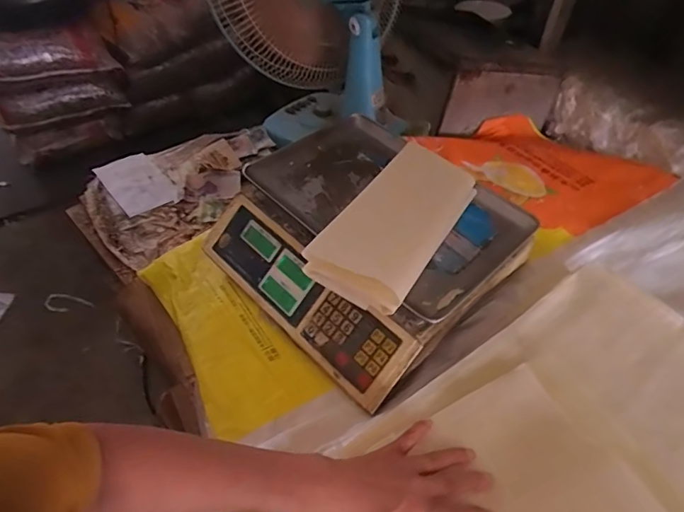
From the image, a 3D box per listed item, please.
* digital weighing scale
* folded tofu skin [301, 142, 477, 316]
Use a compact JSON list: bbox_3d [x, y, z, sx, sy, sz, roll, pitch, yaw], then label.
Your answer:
[{"bbox_3d":[0.032,-0.031,0.617,0.305,0.109,0.325,-33,53,-30],"label":"digital weighing scale"},{"bbox_3d":[0.067,-0.041,0.557,0.109,0.051,0.235,25,50,21],"label":"folded tofu skin"}]

